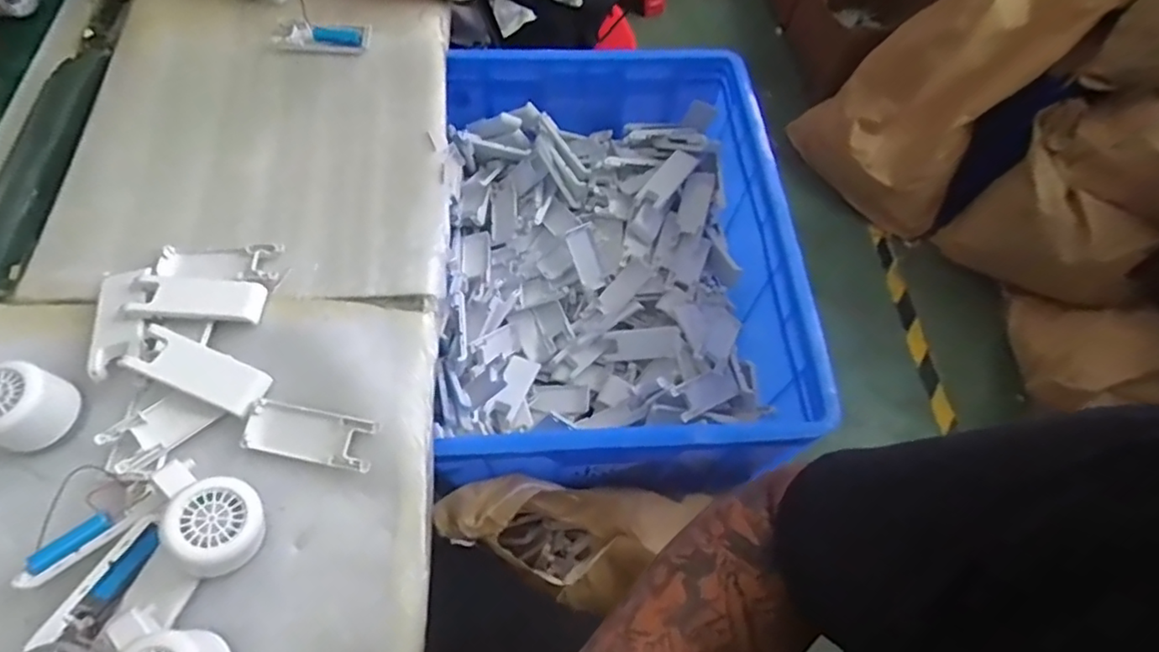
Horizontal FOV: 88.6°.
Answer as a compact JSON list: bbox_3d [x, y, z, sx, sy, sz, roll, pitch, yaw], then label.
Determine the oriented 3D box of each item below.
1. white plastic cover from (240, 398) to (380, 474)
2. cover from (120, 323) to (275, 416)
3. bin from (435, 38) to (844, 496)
[{"bbox_3d":[-0.208,0.083,0.458,0.102,0.013,0.039,11,63,3],"label":"white plastic cover"},{"bbox_3d":[-0.299,0.035,0.469,0.100,0.008,0.040,26,64,-4],"label":"cover"},{"bbox_3d":[0.030,-0.081,0.733,0.385,0.196,0.531,-1,63,-3],"label":"bin"}]

